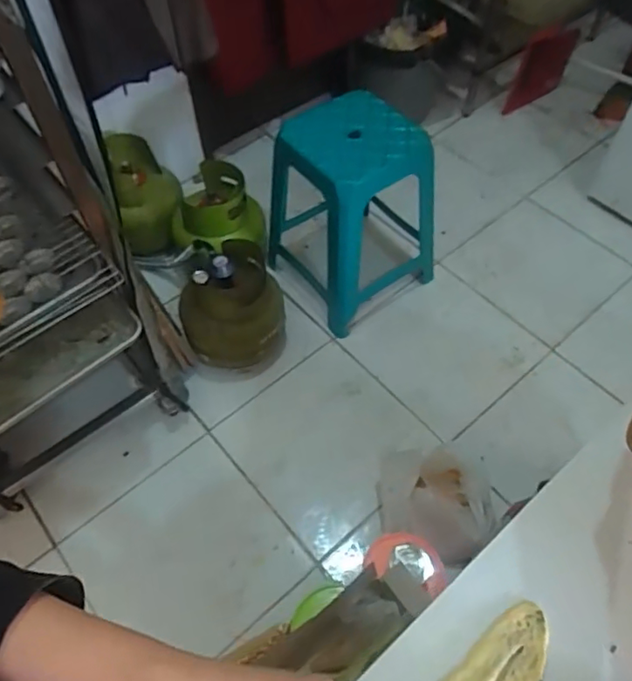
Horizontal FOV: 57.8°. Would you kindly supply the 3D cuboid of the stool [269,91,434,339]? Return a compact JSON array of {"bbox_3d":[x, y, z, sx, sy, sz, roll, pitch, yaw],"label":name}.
[{"bbox_3d":[0.088,-0.307,1.415,0.345,0.500,0.300,-28,60,-16],"label":"stool"}]

